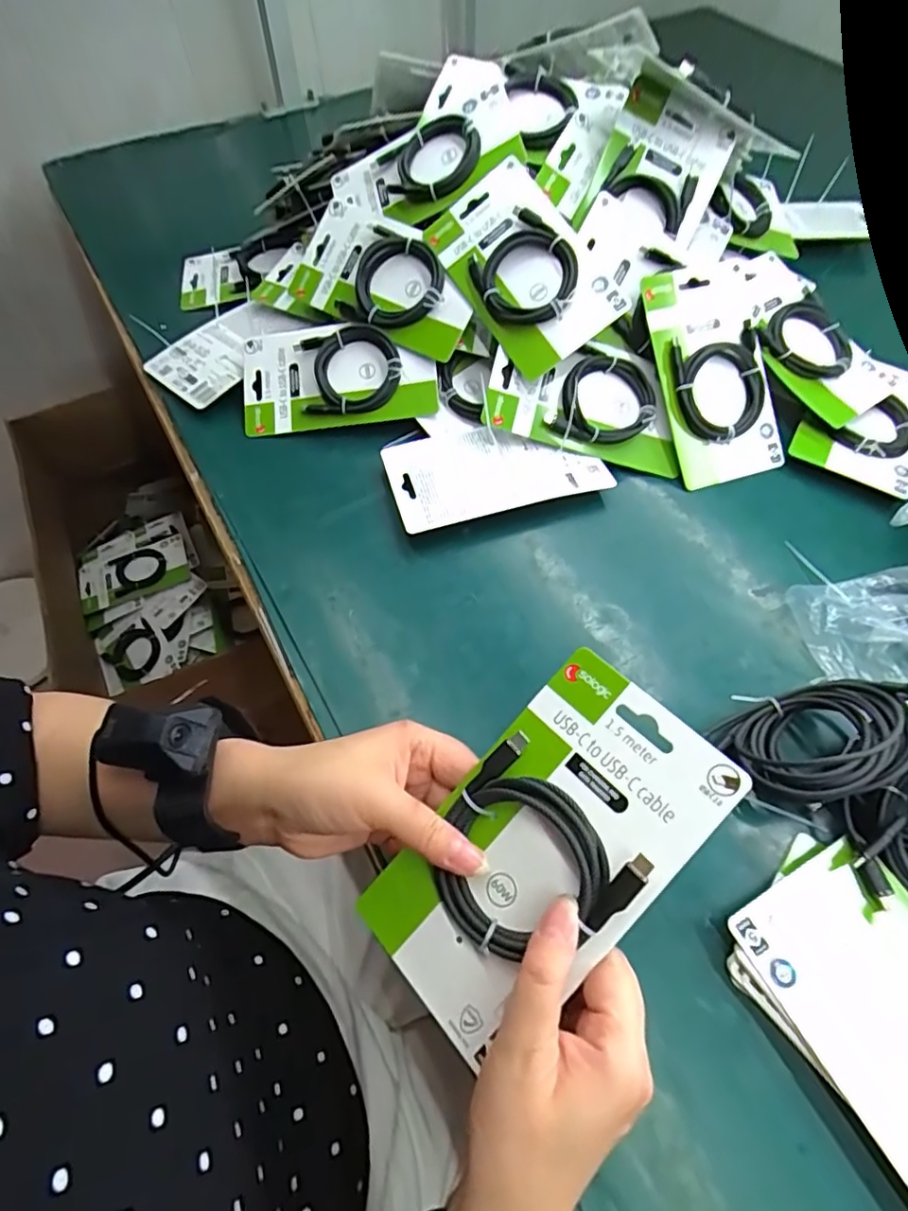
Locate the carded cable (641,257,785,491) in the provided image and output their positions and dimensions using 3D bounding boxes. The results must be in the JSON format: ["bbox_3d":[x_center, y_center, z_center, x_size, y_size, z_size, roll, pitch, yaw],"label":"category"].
[{"bbox_3d":[0.224,-0.199,0.502,0.100,0.018,0.182,-15,93,-8],"label":"carded cable"}]

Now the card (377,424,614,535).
[{"bbox_3d":[0.036,-0.115,0.500,0.180,0.018,0.094,-12,59,-10],"label":"card"}]

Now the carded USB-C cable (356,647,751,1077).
[{"bbox_3d":[0.040,0.115,0.277,0.177,0.015,0.097,-49,59,0],"label":"carded USB-C cable"}]

